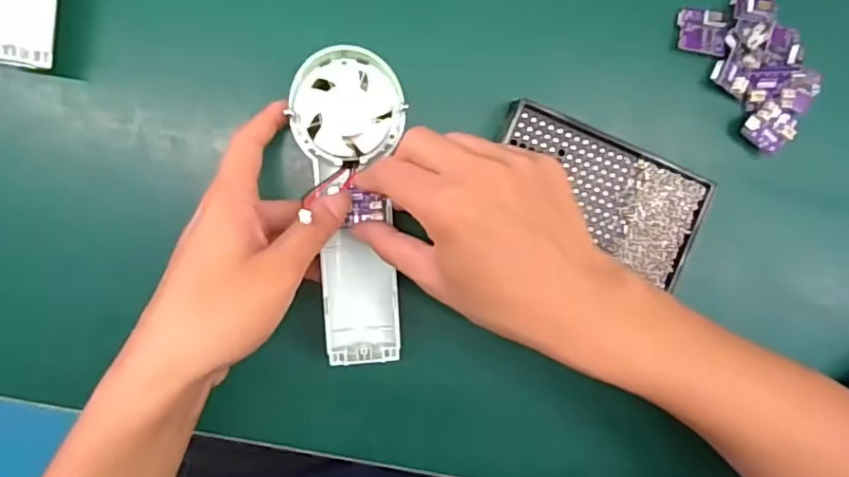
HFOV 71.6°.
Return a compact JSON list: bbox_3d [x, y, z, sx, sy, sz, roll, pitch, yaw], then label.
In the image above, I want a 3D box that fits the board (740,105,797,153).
[{"bbox_3d":[0.222,-0.071,0.377,0.028,0.008,0.024,40,90,-7],"label":"board"}]

